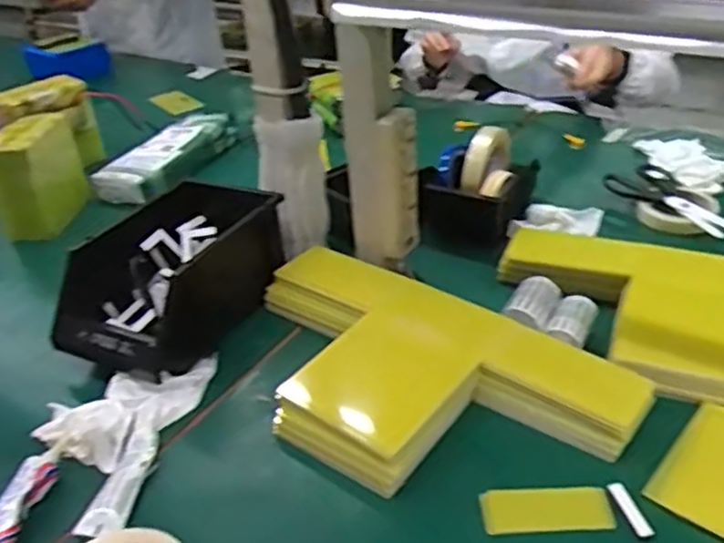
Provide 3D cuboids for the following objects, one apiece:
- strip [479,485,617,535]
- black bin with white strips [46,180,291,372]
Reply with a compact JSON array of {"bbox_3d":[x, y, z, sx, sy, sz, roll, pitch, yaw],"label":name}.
[{"bbox_3d":[0.155,0.200,0.601,0.107,0.009,0.042,-3,33,4],"label":"strip"},{"bbox_3d":[-0.209,-0.003,0.835,0.147,0.106,0.285,14,38,27],"label":"black bin with white strips"}]

